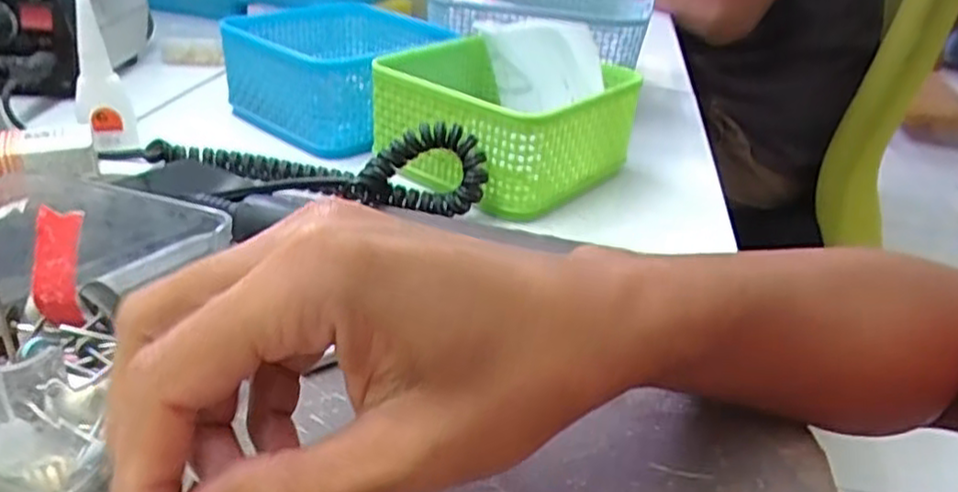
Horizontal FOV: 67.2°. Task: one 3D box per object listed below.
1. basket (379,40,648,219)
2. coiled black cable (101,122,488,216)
[{"bbox_3d":[0.017,-0.083,0.461,0.143,0.060,0.133,-23,40,-39],"label":"basket"},{"bbox_3d":[-0.108,-0.057,0.412,0.225,0.043,0.038,12,31,13],"label":"coiled black cable"}]

